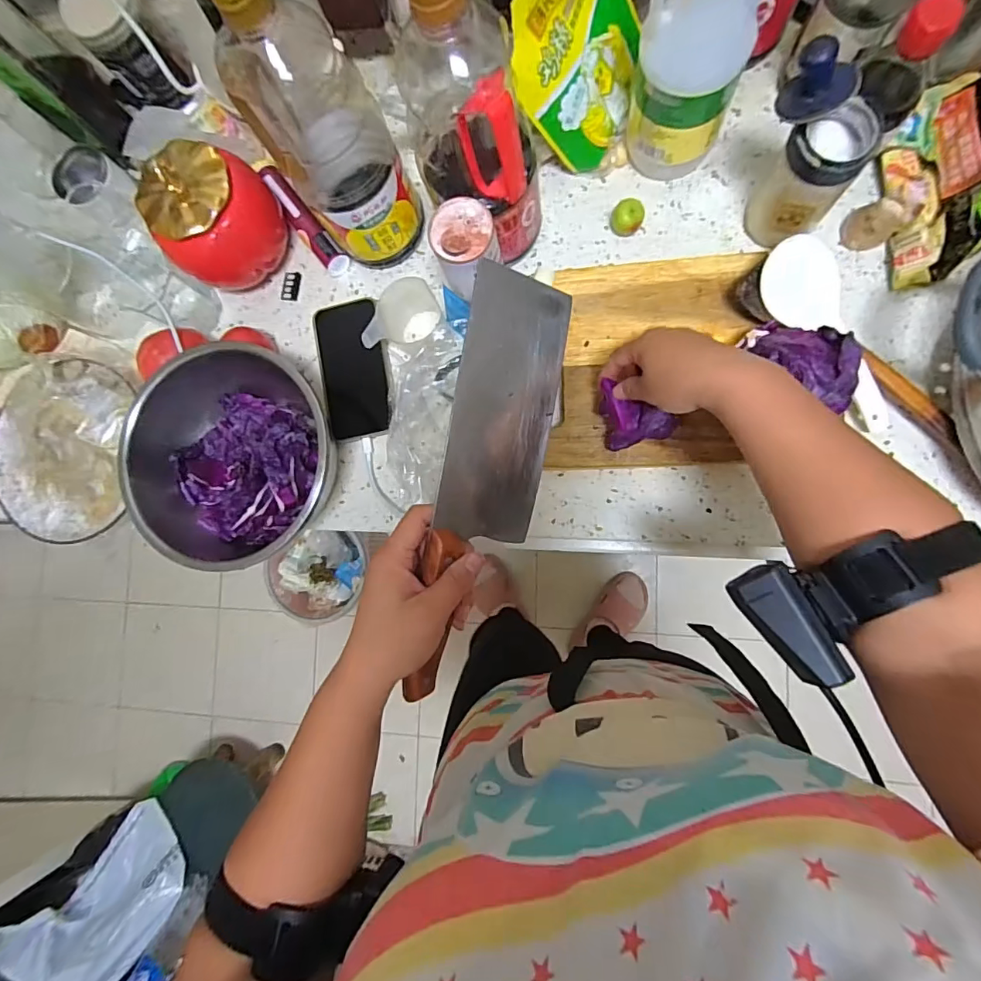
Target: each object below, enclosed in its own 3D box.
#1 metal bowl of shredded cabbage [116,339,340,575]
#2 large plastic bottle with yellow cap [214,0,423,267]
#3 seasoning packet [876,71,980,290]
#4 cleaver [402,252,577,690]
[{"bbox_3d":[-0.250,-0.033,0.503,0.208,0.088,0.207,-1,86,8],"label":"metal bowl of shredded cabbage"},{"bbox_3d":[-0.137,-0.297,0.410,0.096,0.238,0.087,-33,82,5],"label":"large plastic bottle with yellow cap"},{"bbox_3d":[0.413,-0.288,0.444,0.082,0.043,0.178,-5,86,8],"label":"seasoning packet"},{"bbox_3d":[-0.007,-0.002,0.354,0.089,0.026,0.294,13,93,-34],"label":"cleaver"}]

